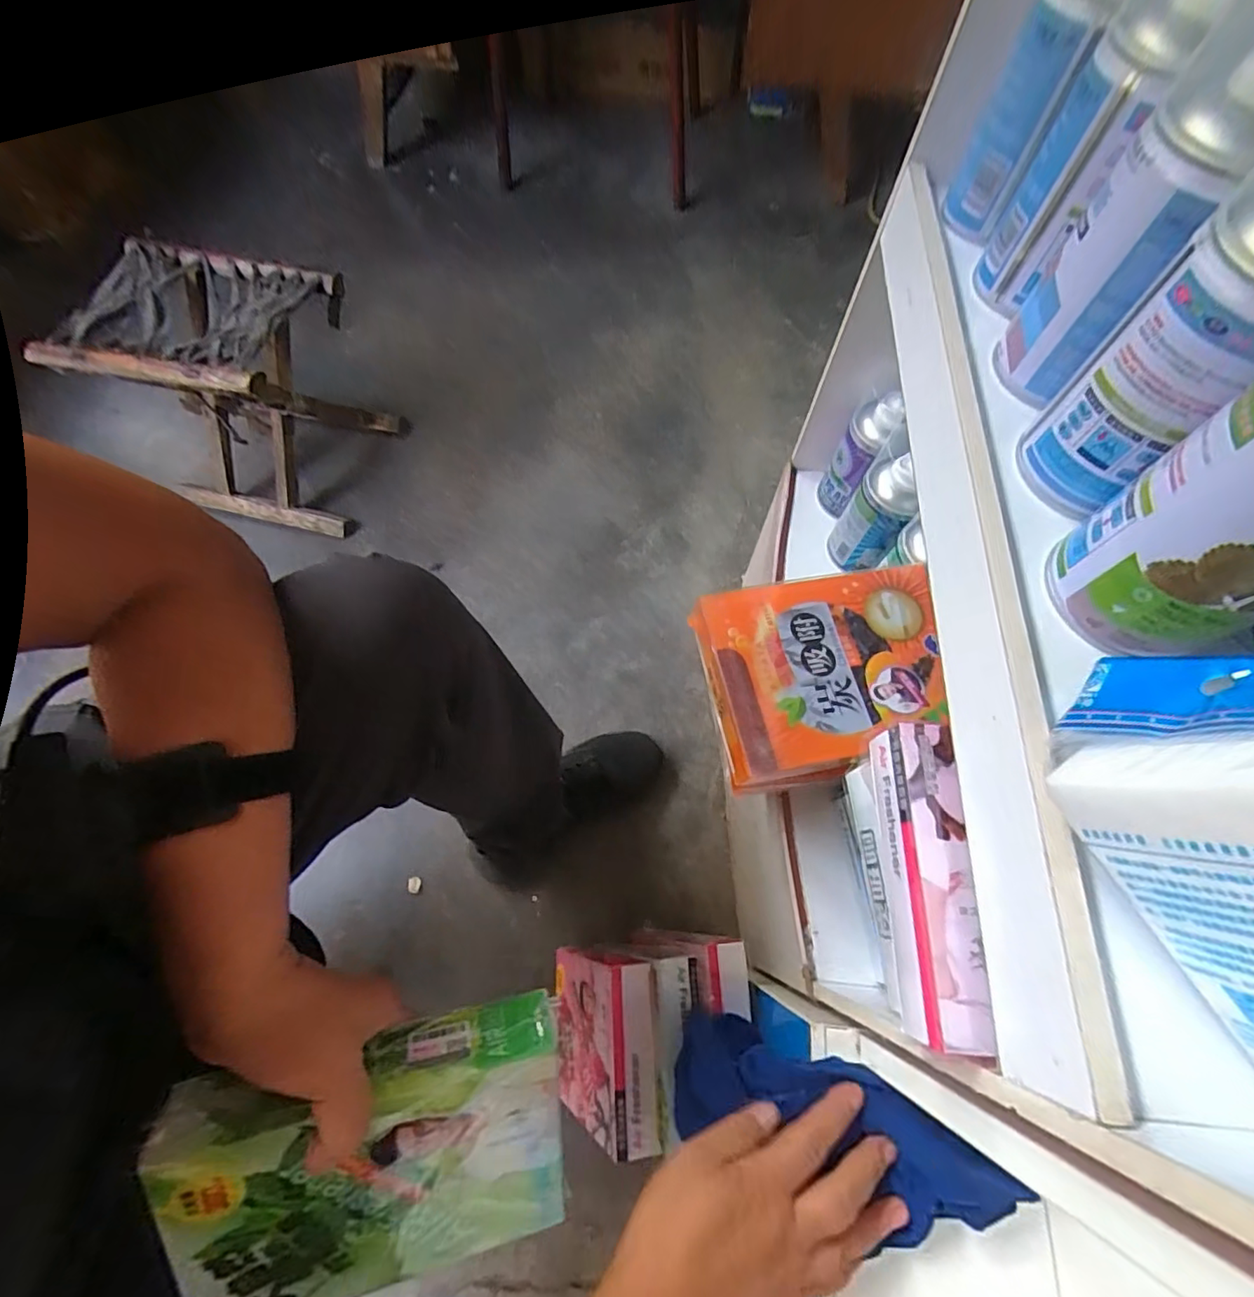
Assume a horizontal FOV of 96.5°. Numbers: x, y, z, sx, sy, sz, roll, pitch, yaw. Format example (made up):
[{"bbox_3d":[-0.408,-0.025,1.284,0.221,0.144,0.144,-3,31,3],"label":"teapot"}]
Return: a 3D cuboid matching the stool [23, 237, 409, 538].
[{"bbox_3d":[-0.540,-0.364,0.789,0.282,0.236,0.248,11,68,5],"label":"stool"}]

